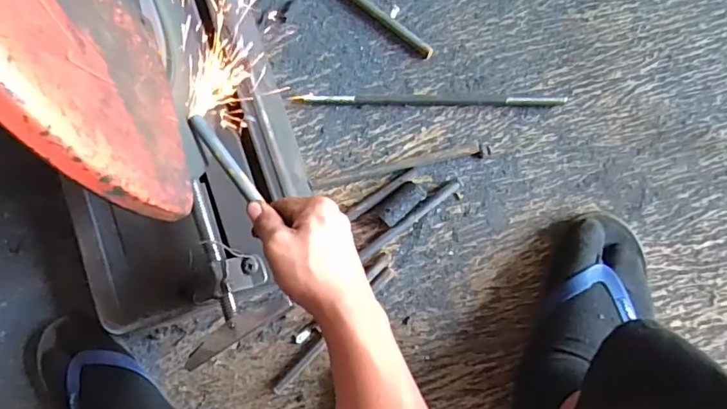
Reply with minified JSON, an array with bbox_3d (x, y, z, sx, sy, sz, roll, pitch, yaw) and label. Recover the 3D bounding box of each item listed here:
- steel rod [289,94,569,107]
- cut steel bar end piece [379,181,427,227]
[{"bbox_3d":[0.072,-0.123,0.587,0.311,0.015,0.013,3,86,7],"label":"steel rod"},{"bbox_3d":[0.044,-0.002,0.576,0.058,0.020,0.026,-41,82,3],"label":"cut steel bar end piece"}]

